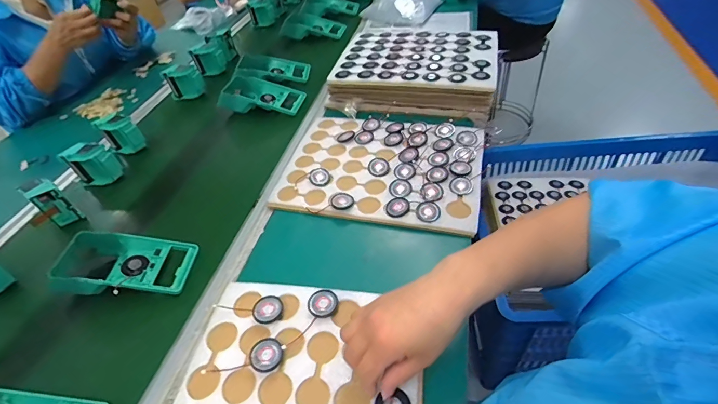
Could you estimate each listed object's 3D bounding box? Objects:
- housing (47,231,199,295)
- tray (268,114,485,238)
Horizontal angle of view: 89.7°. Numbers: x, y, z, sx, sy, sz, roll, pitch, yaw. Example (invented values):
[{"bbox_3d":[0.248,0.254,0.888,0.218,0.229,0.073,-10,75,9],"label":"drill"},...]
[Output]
[{"bbox_3d":[-0.334,0.085,0.508,0.188,0.048,0.093,-5,46,5],"label":"housing"},{"bbox_3d":[0.039,-0.070,0.613,0.320,0.030,0.259,6,47,15],"label":"tray"}]

